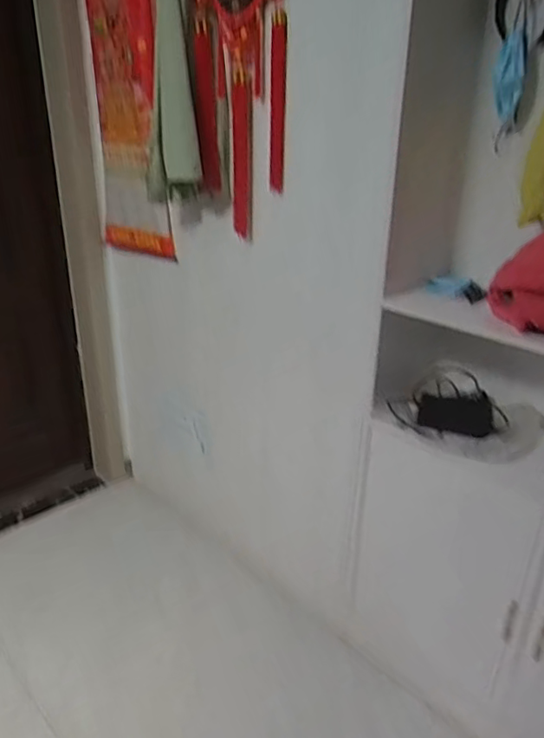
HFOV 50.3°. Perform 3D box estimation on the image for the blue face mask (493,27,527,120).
[{"bbox_3d":[0.529,-0.656,1.286,0.062,0.182,0.031,4,9,25],"label":"blue face mask"}]

